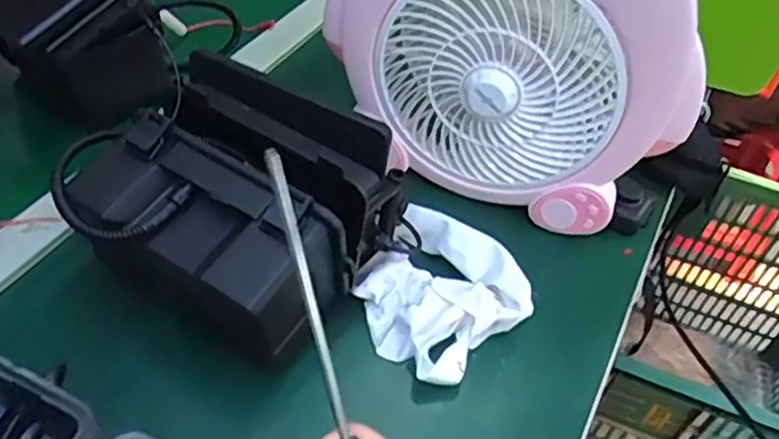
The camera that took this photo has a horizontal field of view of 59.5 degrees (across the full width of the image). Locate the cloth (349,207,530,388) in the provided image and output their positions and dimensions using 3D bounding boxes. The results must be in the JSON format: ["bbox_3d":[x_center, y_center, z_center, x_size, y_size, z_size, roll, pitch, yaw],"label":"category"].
[{"bbox_3d":[0.034,0.055,0.509,0.123,0.040,0.119,31,51,21],"label":"cloth"}]

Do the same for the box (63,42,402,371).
[{"bbox_3d":[-0.106,-0.009,0.470,0.192,0.092,0.170,22,48,14],"label":"box"}]

